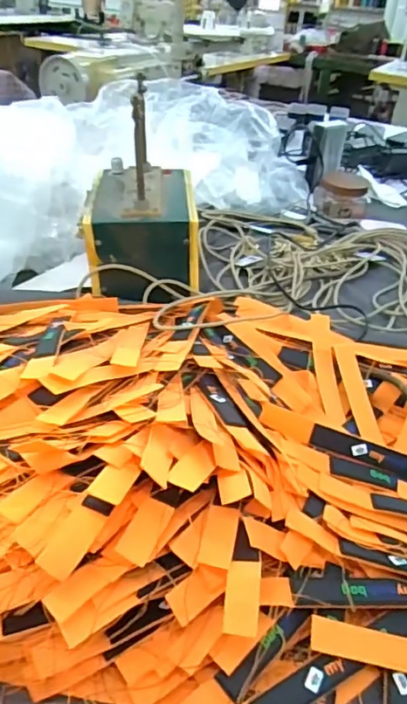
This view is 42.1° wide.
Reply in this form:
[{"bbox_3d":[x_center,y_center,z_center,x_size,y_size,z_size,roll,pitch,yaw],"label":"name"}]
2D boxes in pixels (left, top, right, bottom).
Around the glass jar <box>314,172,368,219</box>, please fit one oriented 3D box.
[{"bbox_3d":[0.251,-0.286,0.963,0.092,0.057,0.095,12,37,10],"label":"glass jar"}]

